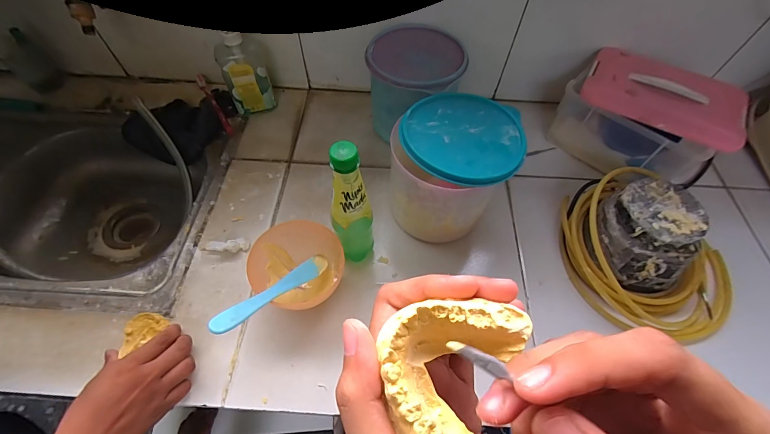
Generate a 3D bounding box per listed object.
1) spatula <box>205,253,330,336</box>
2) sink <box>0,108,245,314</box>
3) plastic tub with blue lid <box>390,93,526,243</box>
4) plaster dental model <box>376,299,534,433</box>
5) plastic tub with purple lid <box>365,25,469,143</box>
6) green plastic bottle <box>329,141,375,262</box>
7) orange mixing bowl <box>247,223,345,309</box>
[{"bbox_3d":[-0.131,0.088,0.416,0.028,0.007,0.173,34,34,18],"label":"spatula"},{"bbox_3d":[-0.671,-0.032,0.636,0.753,0.147,0.411,4,58,1],"label":"sink"},{"bbox_3d":[0.099,-0.067,0.511,0.157,0.162,0.169,1,58,-1],"label":"plastic tub with blue lid"},{"bbox_3d":[0.023,0.060,0.133,0.050,0.022,0.067,25,61,13],"label":"plaster dental model"},{"bbox_3d":[0.051,-0.228,0.610,0.154,0.154,0.170,-27,63,-17],"label":"plastic tub with purple lid"},{"bbox_3d":[-0.045,-0.003,0.435,0.053,0.220,0.048,24,61,13],"label":"green plastic bottle"},{"bbox_3d":[-0.114,0.069,0.460,0.114,0.077,0.108,-1,58,-2],"label":"orange mixing bowl"}]

